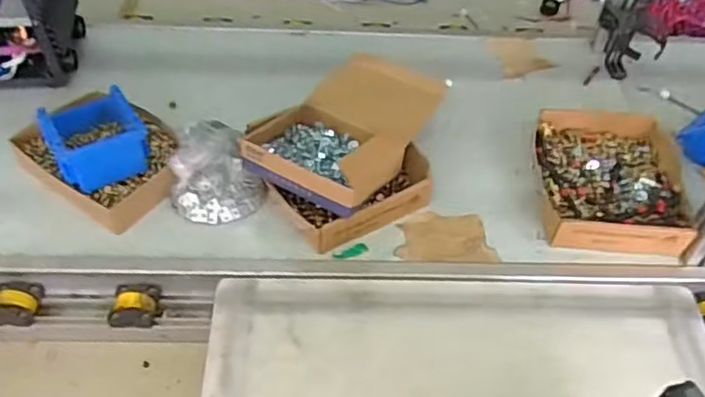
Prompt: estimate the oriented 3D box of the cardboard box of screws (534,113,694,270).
[{"bbox_3d":[0.357,-0.027,0.883,0.194,0.045,0.243,5,50,1],"label":"cardboard box of screws"}]

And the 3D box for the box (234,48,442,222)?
[{"bbox_3d":[-0.013,-0.106,0.857,0.195,0.064,0.265,27,54,18],"label":"box"}]

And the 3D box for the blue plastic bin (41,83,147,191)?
[{"bbox_3d":[-0.333,-0.077,0.819,0.118,0.072,0.113,-26,56,-23],"label":"blue plastic bin"}]

